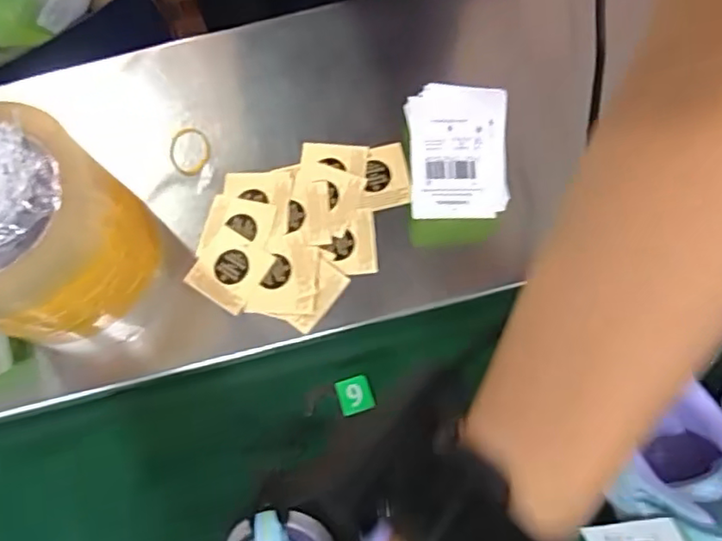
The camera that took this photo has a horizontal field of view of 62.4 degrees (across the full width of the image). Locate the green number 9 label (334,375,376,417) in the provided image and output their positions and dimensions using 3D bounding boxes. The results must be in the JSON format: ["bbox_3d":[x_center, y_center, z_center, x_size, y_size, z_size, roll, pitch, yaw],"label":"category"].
[{"bbox_3d":[-0.004,0.071,0.338,0.019,0.004,0.021,-17,56,-2],"label":"green number 9 label"}]

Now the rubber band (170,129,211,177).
[{"bbox_3d":[-0.115,-0.081,0.401,0.027,0.004,0.033,-15,68,2],"label":"rubber band"}]

